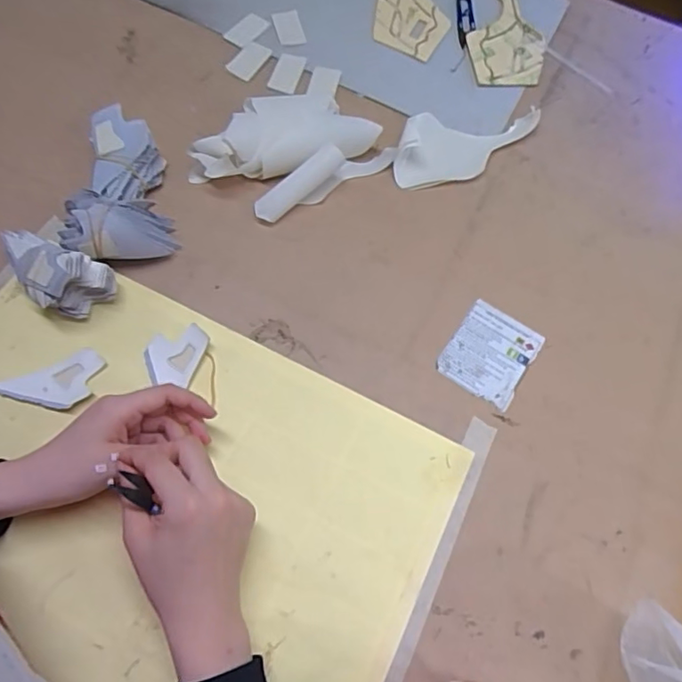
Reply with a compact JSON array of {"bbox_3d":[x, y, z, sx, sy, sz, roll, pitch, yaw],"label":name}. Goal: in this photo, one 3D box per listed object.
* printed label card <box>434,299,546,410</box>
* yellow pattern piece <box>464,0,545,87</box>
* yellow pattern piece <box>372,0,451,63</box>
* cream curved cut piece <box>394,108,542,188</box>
[{"bbox_3d":[0.141,0.011,0.529,0.074,0.005,0.088,33,67,9],"label":"printed label card"},{"bbox_3d":[0.203,-0.394,0.714,0.095,0.007,0.189,-4,67,-7],"label":"yellow pattern piece"},{"bbox_3d":[0.094,-0.438,0.726,0.094,0.008,0.195,8,66,-1],"label":"yellow pattern piece"},{"bbox_3d":[0.141,-0.218,0.612,0.177,0.029,0.077,-10,67,-9],"label":"cream curved cut piece"}]

